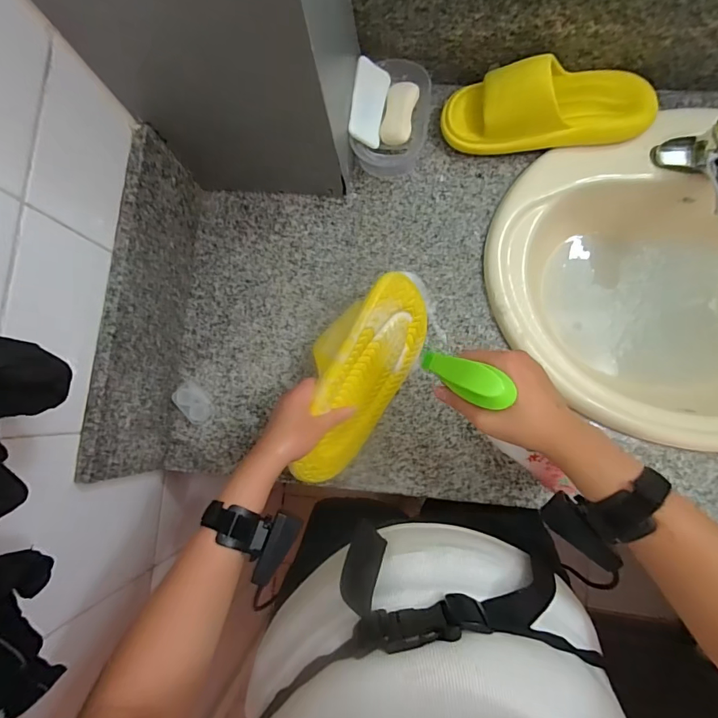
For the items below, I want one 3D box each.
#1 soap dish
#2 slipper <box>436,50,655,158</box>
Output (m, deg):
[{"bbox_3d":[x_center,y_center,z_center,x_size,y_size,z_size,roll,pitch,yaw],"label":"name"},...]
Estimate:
[{"bbox_3d":[0.046,-0.342,0.608,0.100,0.069,0.140,7,84,5],"label":"soap dish"},{"bbox_3d":[0.253,-0.341,0.563,0.274,0.076,0.105,-6,83,3],"label":"slipper"}]

